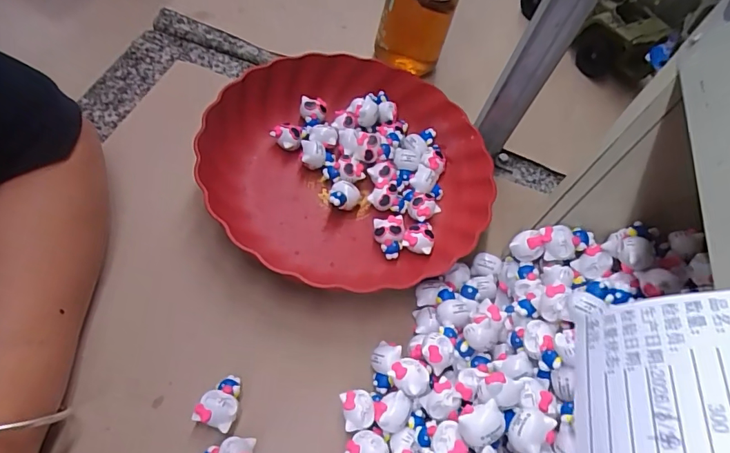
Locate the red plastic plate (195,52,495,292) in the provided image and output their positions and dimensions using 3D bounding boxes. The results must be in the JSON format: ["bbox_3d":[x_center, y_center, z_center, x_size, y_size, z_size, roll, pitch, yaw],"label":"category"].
[{"bbox_3d":[-0.011,-0.052,0.412,0.241,0.058,0.234,5,58,-9],"label":"red plastic plate"}]

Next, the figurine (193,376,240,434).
[{"bbox_3d":[-0.094,0.115,0.309,0.024,0.017,0.033,22,57,2],"label":"figurine"}]

